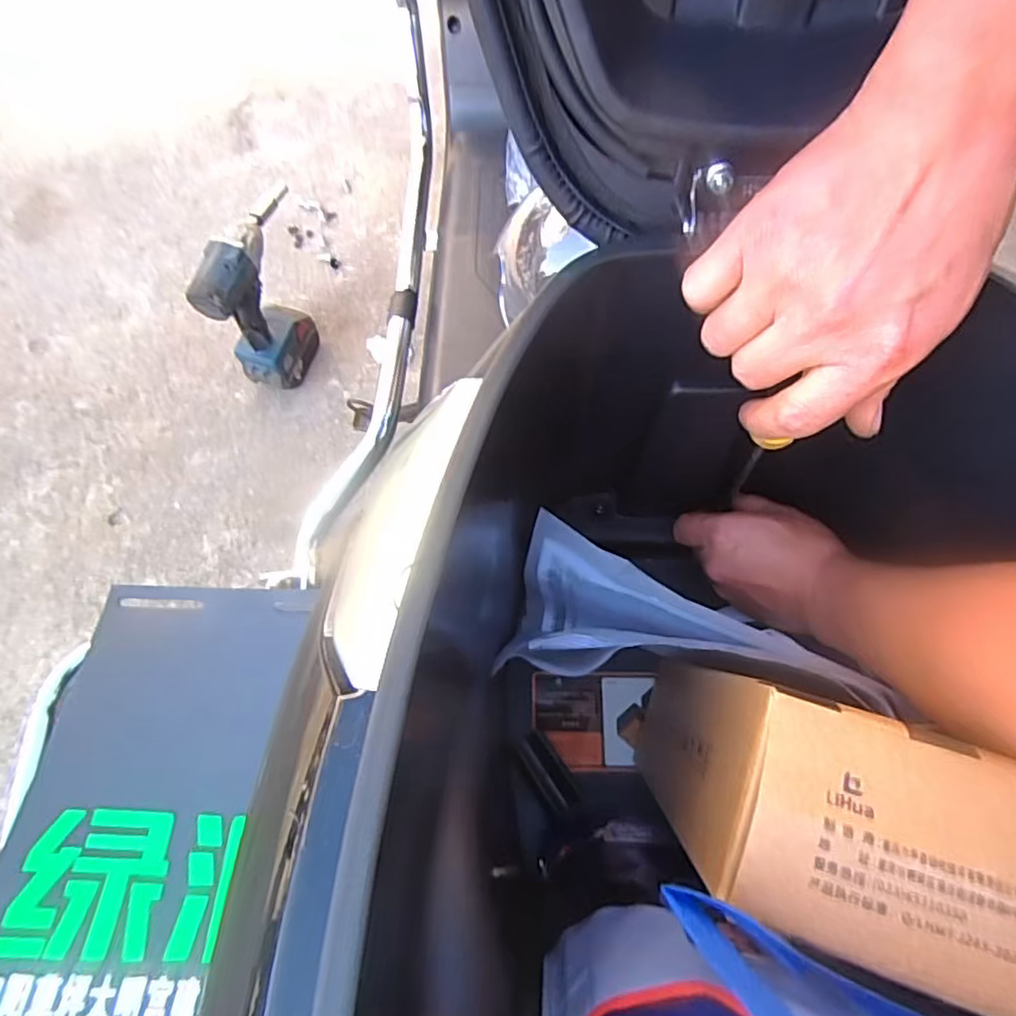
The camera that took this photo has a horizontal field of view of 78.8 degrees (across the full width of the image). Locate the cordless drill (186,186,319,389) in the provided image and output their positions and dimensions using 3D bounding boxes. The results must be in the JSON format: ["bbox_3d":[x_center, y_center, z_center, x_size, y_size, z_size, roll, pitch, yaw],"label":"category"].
[{"bbox_3d":[-0.335,-0.292,0.889,0.076,0.239,0.184,23,73,8],"label":"cordless drill"}]

